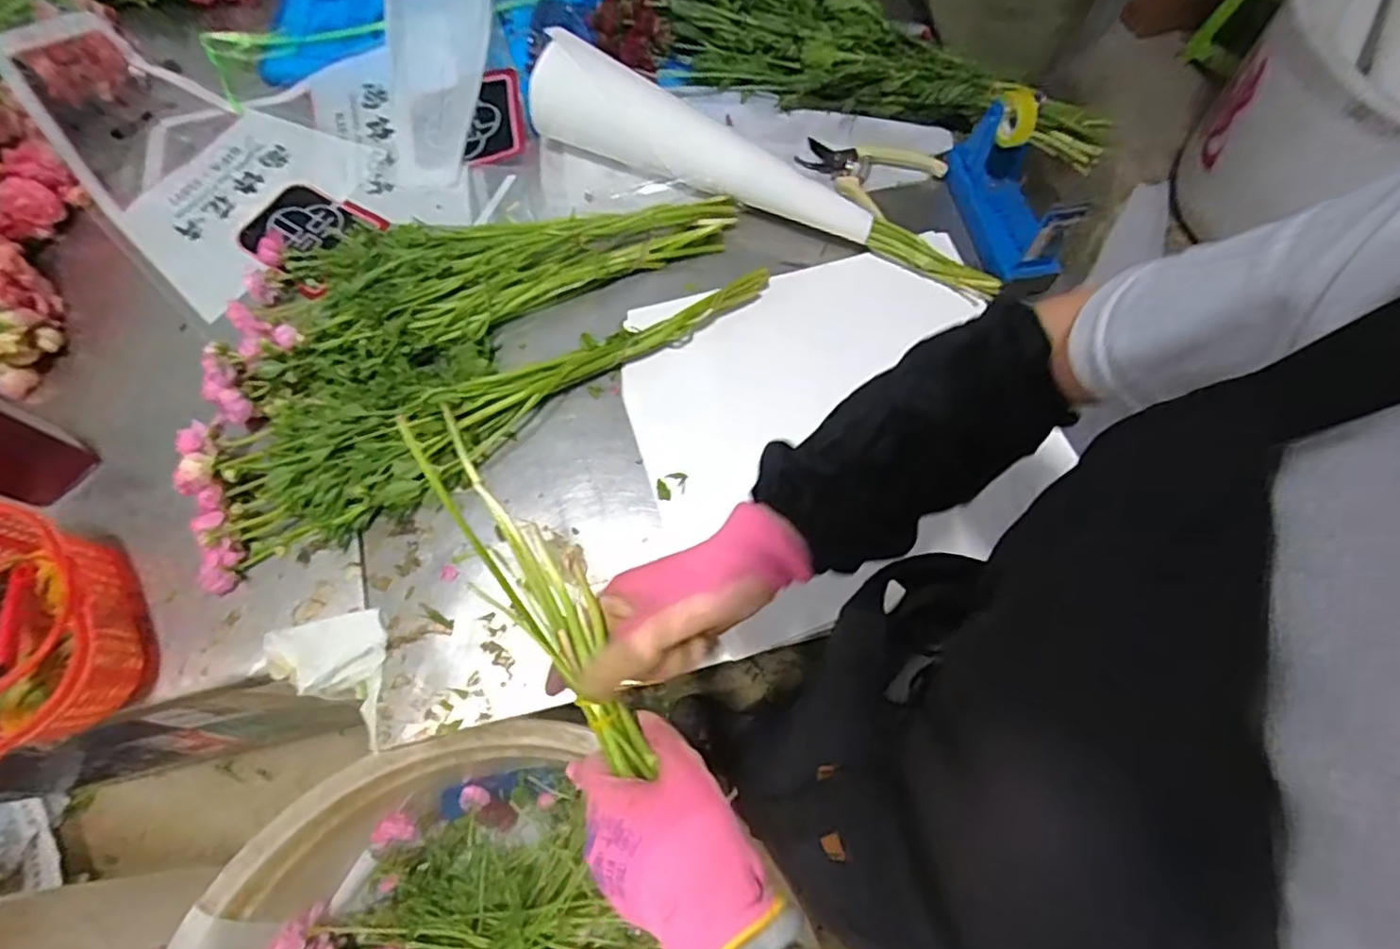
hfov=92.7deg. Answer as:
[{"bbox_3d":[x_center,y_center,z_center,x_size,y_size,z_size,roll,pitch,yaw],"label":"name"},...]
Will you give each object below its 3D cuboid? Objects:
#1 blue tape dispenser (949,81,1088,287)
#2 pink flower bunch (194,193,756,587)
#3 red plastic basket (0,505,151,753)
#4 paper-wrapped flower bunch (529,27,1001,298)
[{"bbox_3d":[0.342,-0.314,0.733,0.074,0.101,0.193,-5,71,-3],"label":"blue tape dispenser"},{"bbox_3d":[-0.253,-0.178,0.692,0.613,0.061,0.355,-29,74,-10],"label":"pink flower bunch"},{"bbox_3d":[-0.568,0.130,0.555,0.133,0.089,0.195,-26,73,-9],"label":"red plastic basket"},{"bbox_3d":[0.072,-0.347,0.740,0.544,0.088,0.086,21,72,7],"label":"paper-wrapped flower bunch"}]

